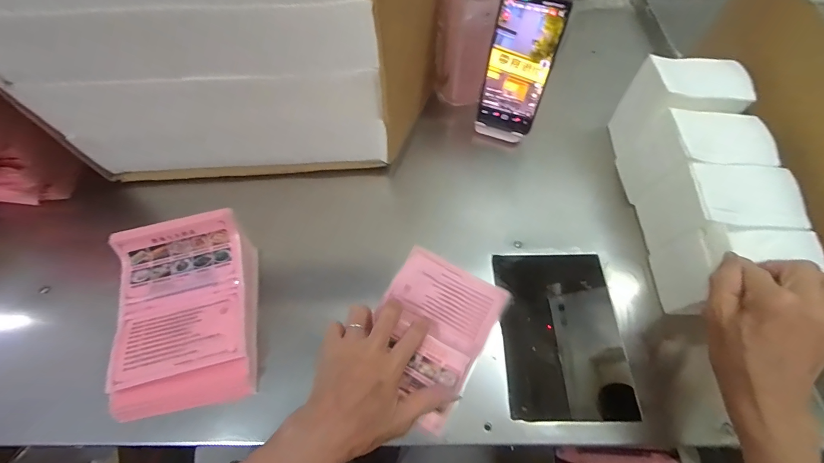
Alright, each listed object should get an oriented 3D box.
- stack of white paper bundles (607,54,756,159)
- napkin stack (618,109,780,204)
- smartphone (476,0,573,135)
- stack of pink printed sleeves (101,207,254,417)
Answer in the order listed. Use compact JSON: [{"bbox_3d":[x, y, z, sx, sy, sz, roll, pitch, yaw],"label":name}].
[{"bbox_3d":[0.322,-0.142,0.447,0.104,0.112,0.078,7,62,4],"label":"stack of white paper bundles"},{"bbox_3d":[0.322,-0.083,0.418,0.107,0.096,0.071,-1,62,0],"label":"napkin stack"},{"bbox_3d":[0.130,-0.199,0.446,0.075,0.160,0.005,20,50,12],"label":"smartphone"},{"bbox_3d":[-0.231,0.078,0.368,0.127,0.047,0.184,-11,62,-5],"label":"stack of pink printed sleeves"}]

